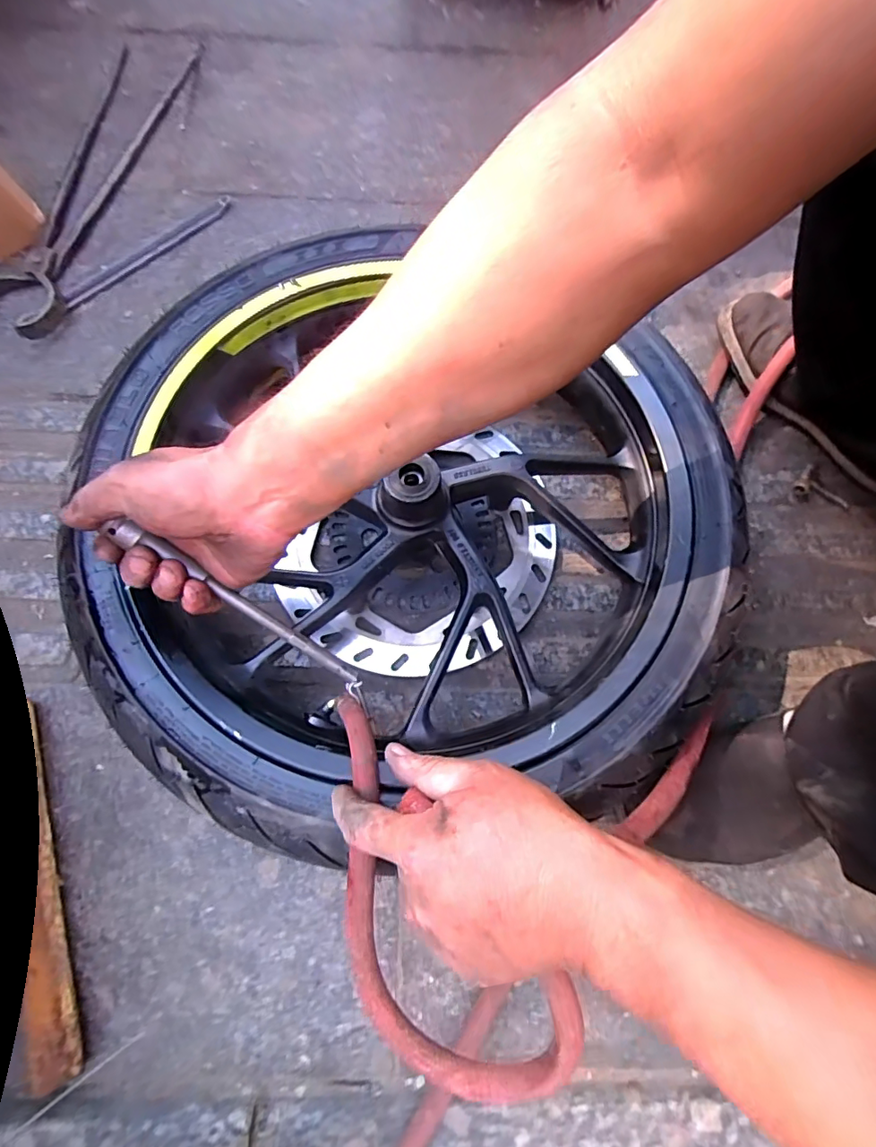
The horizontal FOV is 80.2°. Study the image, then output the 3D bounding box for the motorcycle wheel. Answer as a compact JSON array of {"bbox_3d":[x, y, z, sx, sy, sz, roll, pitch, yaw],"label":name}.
[{"bbox_3d":[-0.023,-0.054,0.472,0.502,0.129,0.486,1,73,-2],"label":"motorcycle wheel"}]

